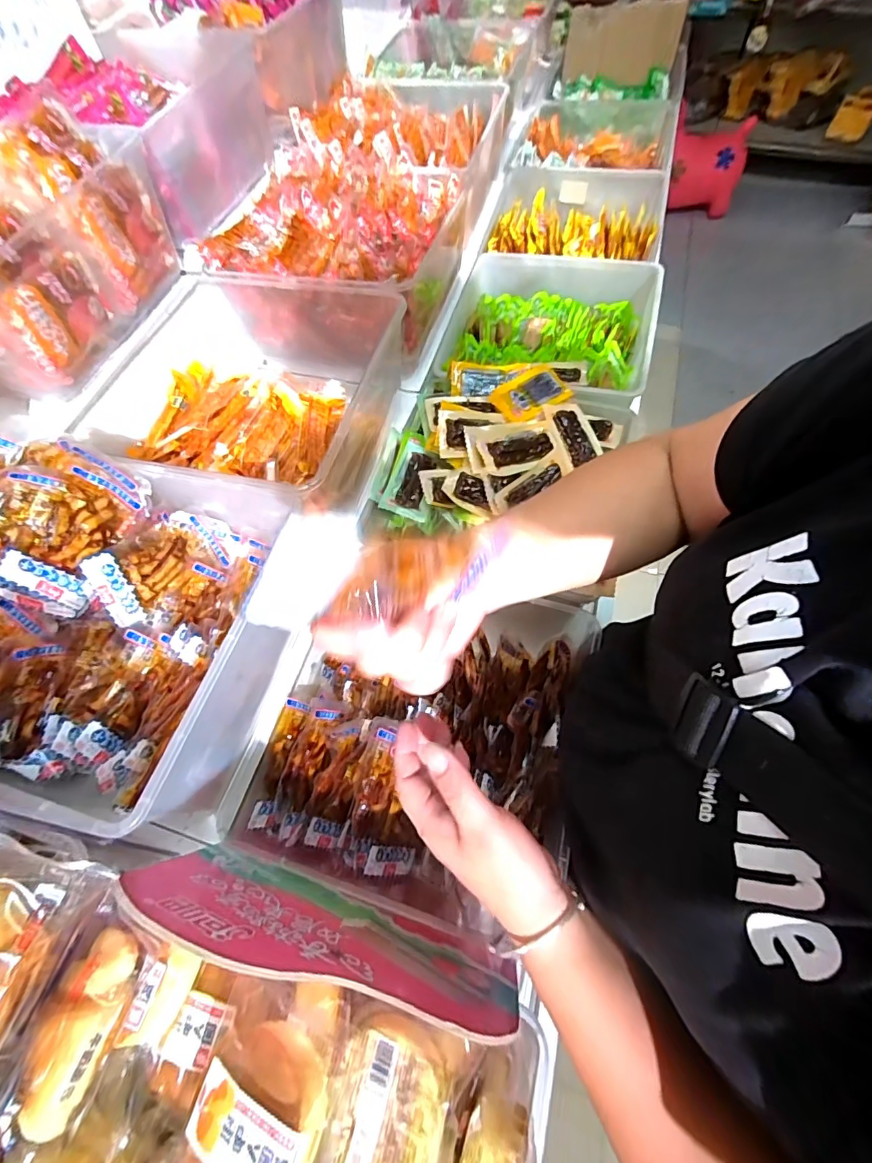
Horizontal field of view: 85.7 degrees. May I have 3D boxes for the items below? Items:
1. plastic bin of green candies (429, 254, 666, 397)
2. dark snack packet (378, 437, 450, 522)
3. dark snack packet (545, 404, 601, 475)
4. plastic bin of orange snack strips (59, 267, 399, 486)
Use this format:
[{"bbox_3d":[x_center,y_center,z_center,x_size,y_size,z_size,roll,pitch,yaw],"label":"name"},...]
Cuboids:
[{"bbox_3d":[0.177,-0.386,0.746,0.303,0.097,0.292,14,64,11],"label":"plastic bin of green candies"},{"bbox_3d":[-0.024,-0.128,0.578,0.061,0.019,0.107,16,65,12],"label":"dark snack packet"},{"bbox_3d":[0.173,-0.185,0.589,0.056,0.019,0.107,-8,62,0],"label":"dark snack packet"},{"bbox_3d":[-0.221,-0.235,0.597,0.315,0.144,0.325,10,63,9],"label":"plastic bin of orange snack strips"}]

